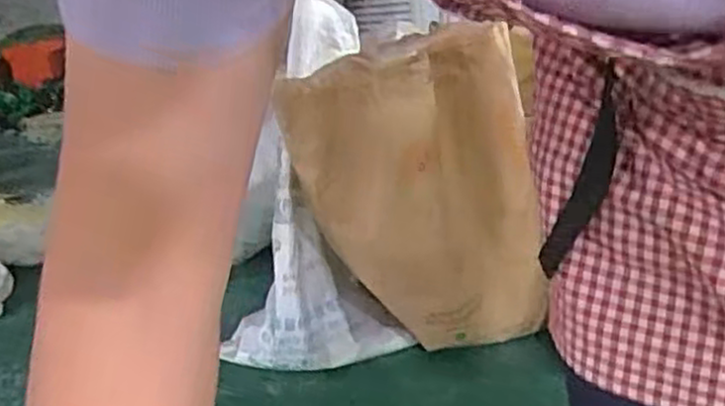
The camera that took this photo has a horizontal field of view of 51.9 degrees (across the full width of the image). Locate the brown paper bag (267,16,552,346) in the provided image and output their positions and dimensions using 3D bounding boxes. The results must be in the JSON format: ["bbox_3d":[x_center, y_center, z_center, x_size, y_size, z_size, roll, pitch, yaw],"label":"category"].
[{"bbox_3d":[0.140,-0.002,1.469,0.468,0.614,0.103,-8,18,-5],"label":"brown paper bag"}]

